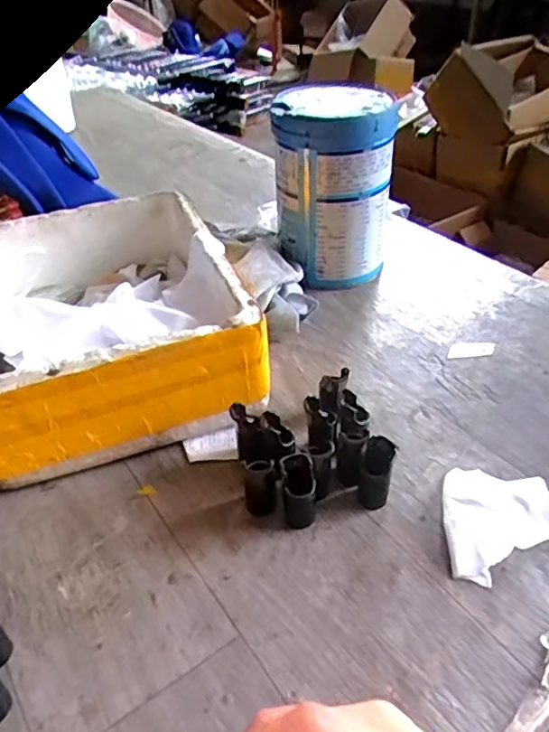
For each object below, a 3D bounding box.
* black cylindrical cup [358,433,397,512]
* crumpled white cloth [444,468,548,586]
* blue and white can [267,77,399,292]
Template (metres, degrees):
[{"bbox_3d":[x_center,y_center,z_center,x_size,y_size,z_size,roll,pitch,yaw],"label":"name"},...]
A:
[{"bbox_3d":[0.073,0.077,0.412,0.021,0.053,0.023,-1,39,1],"label":"black cylindrical cup"},{"bbox_3d":[0.162,0.109,0.397,0.082,0.014,0.089,7,40,11],"label":"crumpled white cloth"},{"bbox_3d":[0.065,-0.199,0.642,0.129,0.185,0.123,4,39,7],"label":"blue and white can"}]

